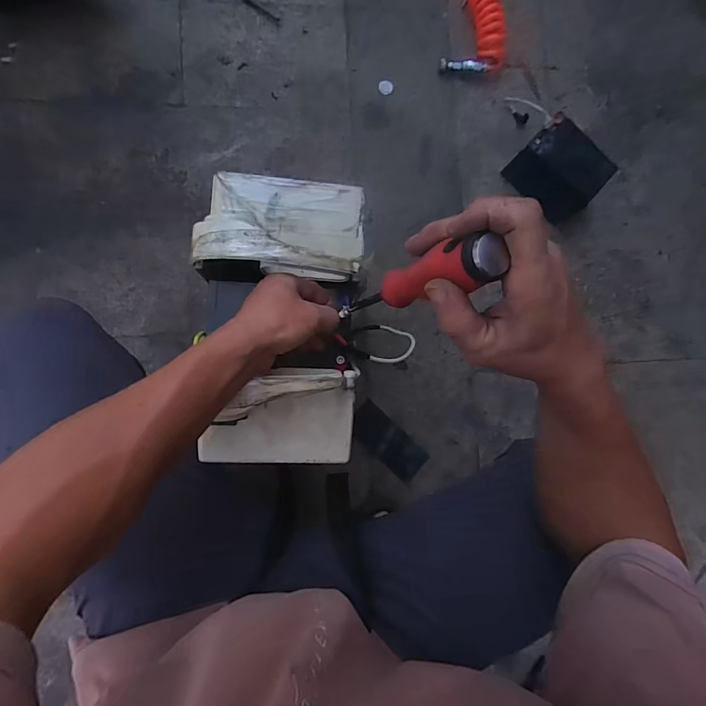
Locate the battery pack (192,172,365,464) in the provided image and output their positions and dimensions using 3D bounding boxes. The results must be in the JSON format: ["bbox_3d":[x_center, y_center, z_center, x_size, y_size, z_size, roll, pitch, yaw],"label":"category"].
[{"bbox_3d":[-0.068,-0.032,0.407,0.155,0.075,0.289,1,91,-7],"label":"battery pack"}]

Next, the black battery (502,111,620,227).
[{"bbox_3d":[0.374,-0.331,0.785,0.094,0.105,0.155,-40,93,-8],"label":"black battery"}]

